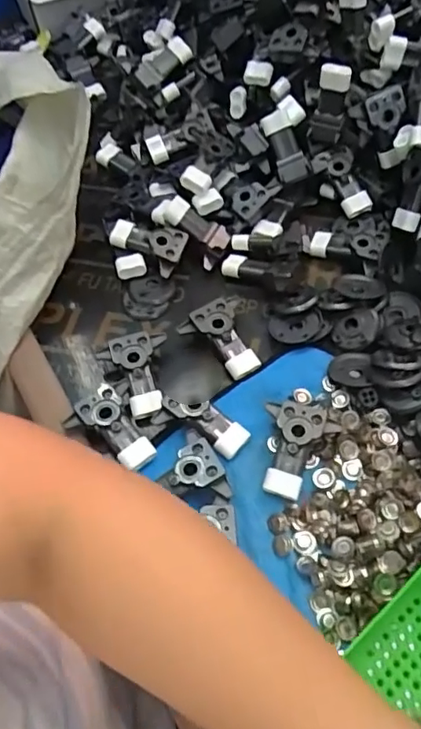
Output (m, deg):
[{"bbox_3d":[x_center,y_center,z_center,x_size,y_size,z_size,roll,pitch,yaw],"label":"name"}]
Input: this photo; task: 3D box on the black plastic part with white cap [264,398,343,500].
[{"bbox_3d":[0.065,0.060,0.410,0.050,0.020,0.068,2,59,5],"label":"black plastic part with white cap"}]

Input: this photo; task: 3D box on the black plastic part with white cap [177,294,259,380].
[{"bbox_3d":[0.008,-0.020,0.463,0.052,0.021,0.064,-19,60,-7],"label":"black plastic part with white cap"}]

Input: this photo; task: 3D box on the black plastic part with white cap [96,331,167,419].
[{"bbox_3d":[-0.055,0.010,0.452,0.052,0.025,0.066,-16,59,-5],"label":"black plastic part with white cap"}]

